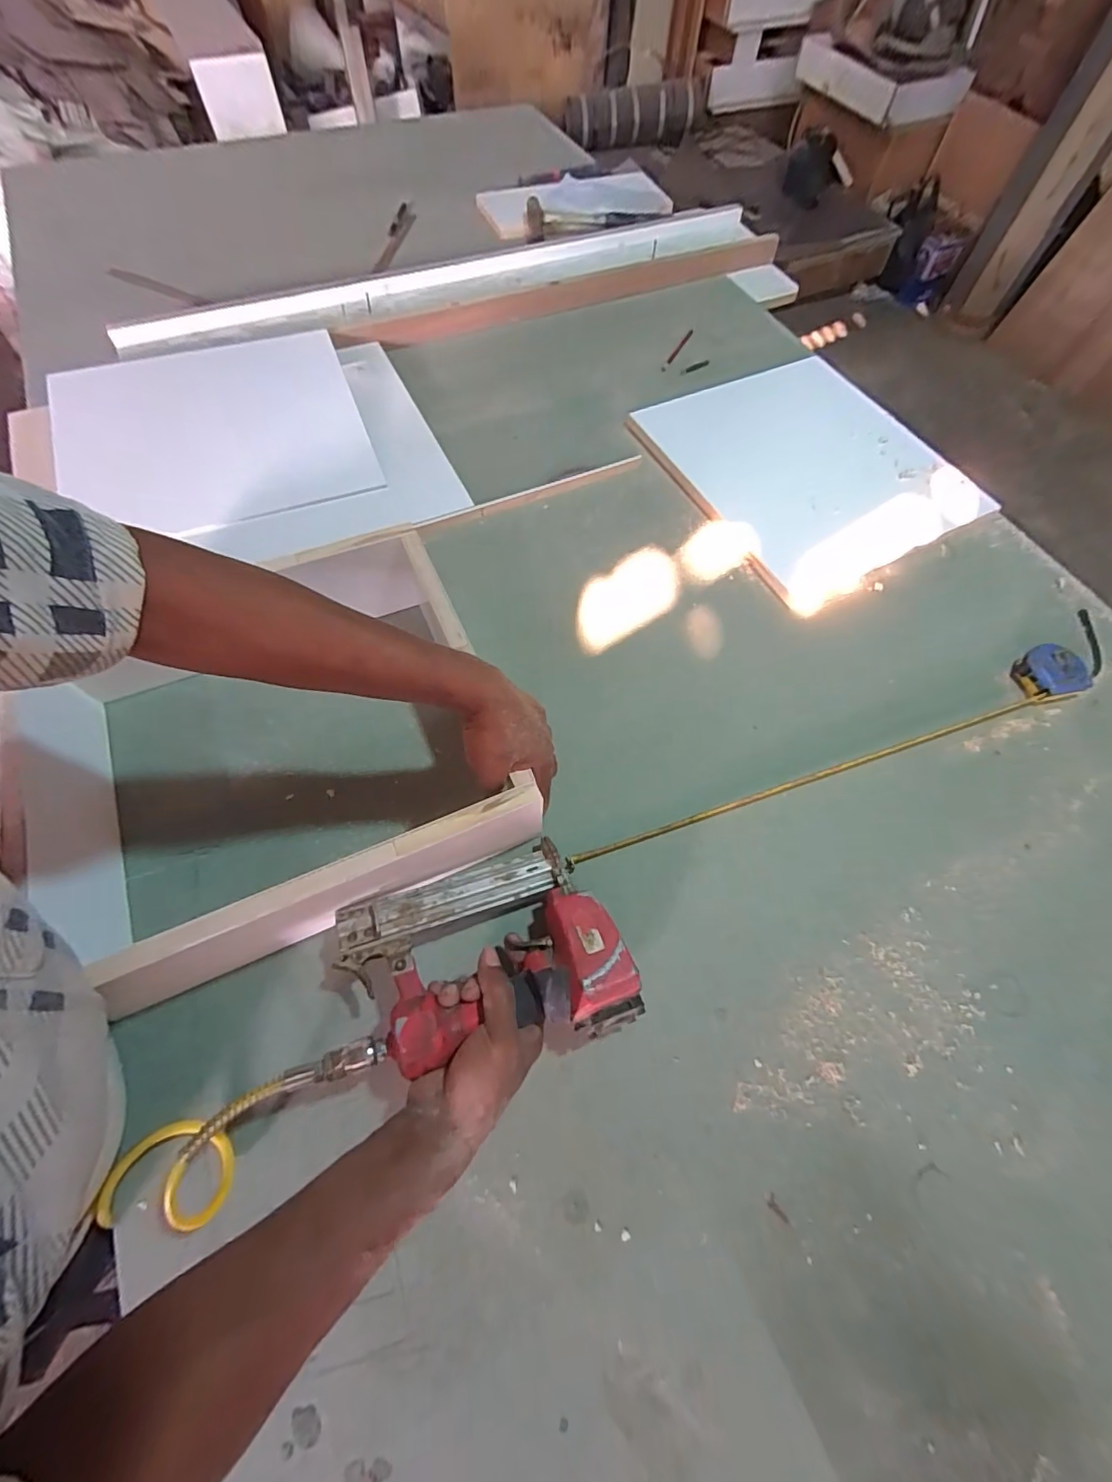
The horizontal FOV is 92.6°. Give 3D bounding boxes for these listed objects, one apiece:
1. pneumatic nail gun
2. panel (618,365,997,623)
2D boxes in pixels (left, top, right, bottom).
[{"bbox_3d":[-0.062,0.176,0.447,0.233,0.067,0.159,-10,65,-8],"label":"pneumatic nail gun"},{"bbox_3d":[0.370,-0.416,0.798,0.378,0.018,0.419,-26,68,-15],"label":"panel"}]

